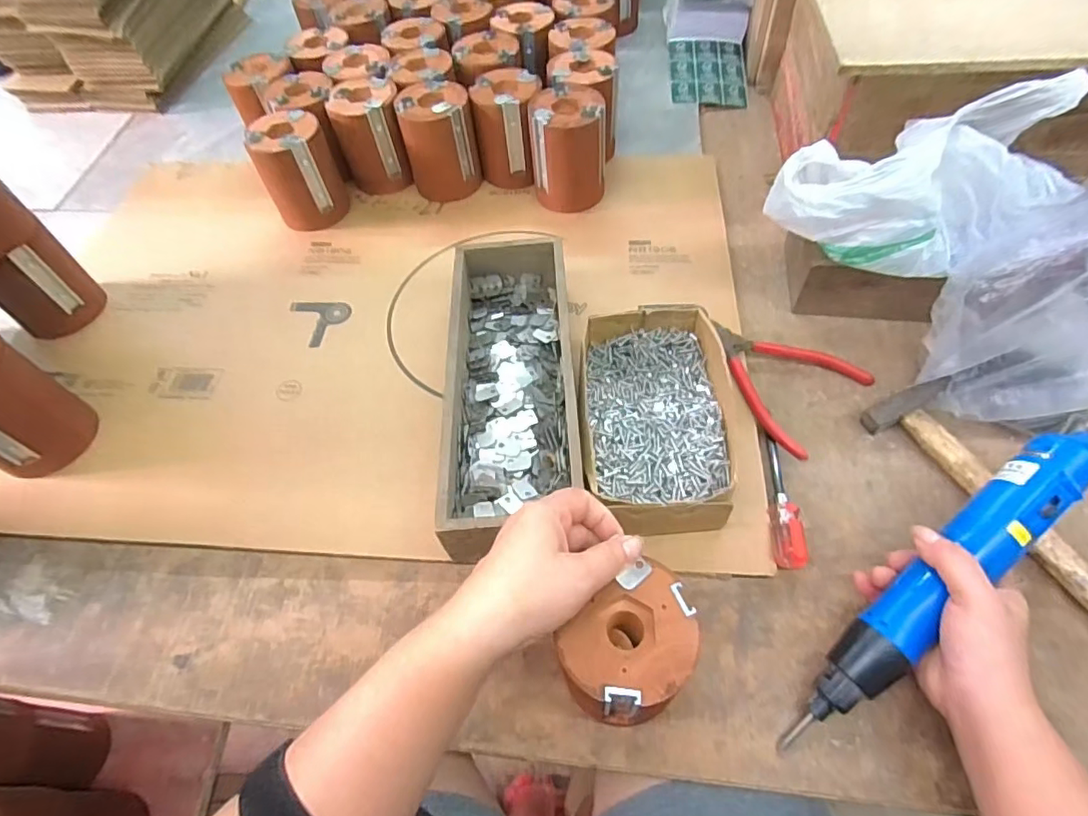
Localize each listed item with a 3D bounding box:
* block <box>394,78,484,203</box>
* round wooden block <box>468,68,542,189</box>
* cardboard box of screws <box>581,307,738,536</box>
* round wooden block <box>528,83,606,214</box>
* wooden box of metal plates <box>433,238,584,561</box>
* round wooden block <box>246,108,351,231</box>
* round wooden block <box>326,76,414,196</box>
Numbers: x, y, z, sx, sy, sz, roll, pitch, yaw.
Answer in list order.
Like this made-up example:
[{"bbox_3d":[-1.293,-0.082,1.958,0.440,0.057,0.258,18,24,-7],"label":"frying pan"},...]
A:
[{"bbox_3d":[-0.117,-0.304,0.648,0.077,0.105,0.075,-11,57,-2],"label":"block"},{"bbox_3d":[-0.040,-0.316,0.649,0.067,0.103,0.073,-2,57,4],"label":"round wooden block"},{"bbox_3d":[0.089,0.010,0.452,0.114,0.060,0.192,0,58,5],"label":"cardboard box of screws"},{"bbox_3d":[0.026,-0.280,0.620,0.079,0.099,0.087,-4,57,2],"label":"round wooden block"},{"bbox_3d":[-0.024,-0.017,0.474,0.099,0.072,0.287,-4,57,2],"label":"wooden box of metal plates"},{"bbox_3d":[-0.272,-0.263,0.632,0.081,0.100,0.087,-2,57,4],"label":"round wooden block"},{"bbox_3d":[-0.199,-0.314,0.662,0.076,0.099,0.082,-15,58,-5],"label":"round wooden block"}]

